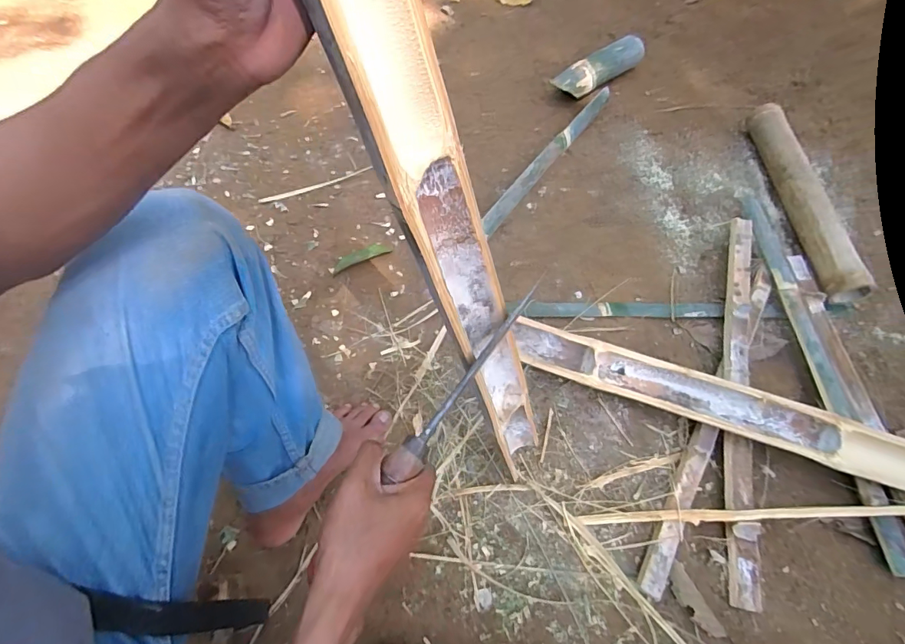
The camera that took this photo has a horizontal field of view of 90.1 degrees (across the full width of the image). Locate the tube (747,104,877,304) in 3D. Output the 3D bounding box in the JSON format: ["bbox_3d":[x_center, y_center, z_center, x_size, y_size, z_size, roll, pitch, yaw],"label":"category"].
[{"bbox_3d":[0.706,-0.258,0.921,0.059,0.081,0.484,0,62,0],"label":"tube"}]

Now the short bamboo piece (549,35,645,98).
[{"bbox_3d":[0.372,-0.635,1.140,0.282,0.071,0.079,-33,66,-16],"label":"short bamboo piece"}]

